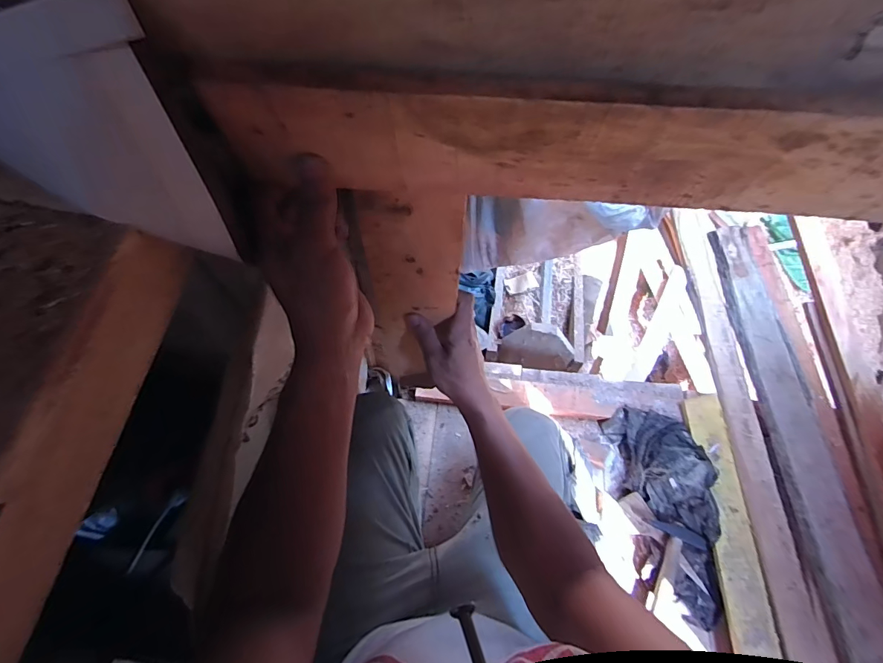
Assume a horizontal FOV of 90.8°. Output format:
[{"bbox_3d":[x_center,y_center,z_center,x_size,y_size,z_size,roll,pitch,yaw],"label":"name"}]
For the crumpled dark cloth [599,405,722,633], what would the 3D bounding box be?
[{"bbox_3d":[0.447,0.323,0.825,0.159,0.068,0.379,-18,66,-6],"label":"crumpled dark cloth"}]

